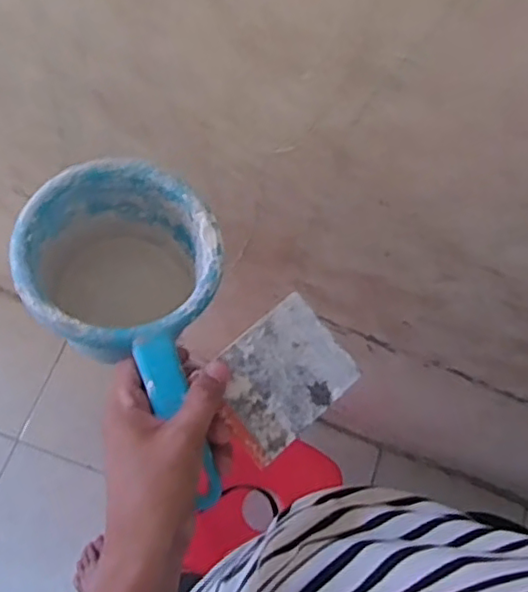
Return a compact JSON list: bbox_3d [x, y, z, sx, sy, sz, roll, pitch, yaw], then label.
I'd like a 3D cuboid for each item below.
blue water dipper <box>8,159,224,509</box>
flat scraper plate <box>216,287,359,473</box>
[{"bbox_3d":[-0.088,0.033,0.480,0.138,0.130,0.248,-17,68,-6],"label":"blue water dipper"},{"bbox_3d":[0.011,0.058,0.449,0.099,0.006,0.078,-38,92,-18],"label":"flat scraper plate"}]

